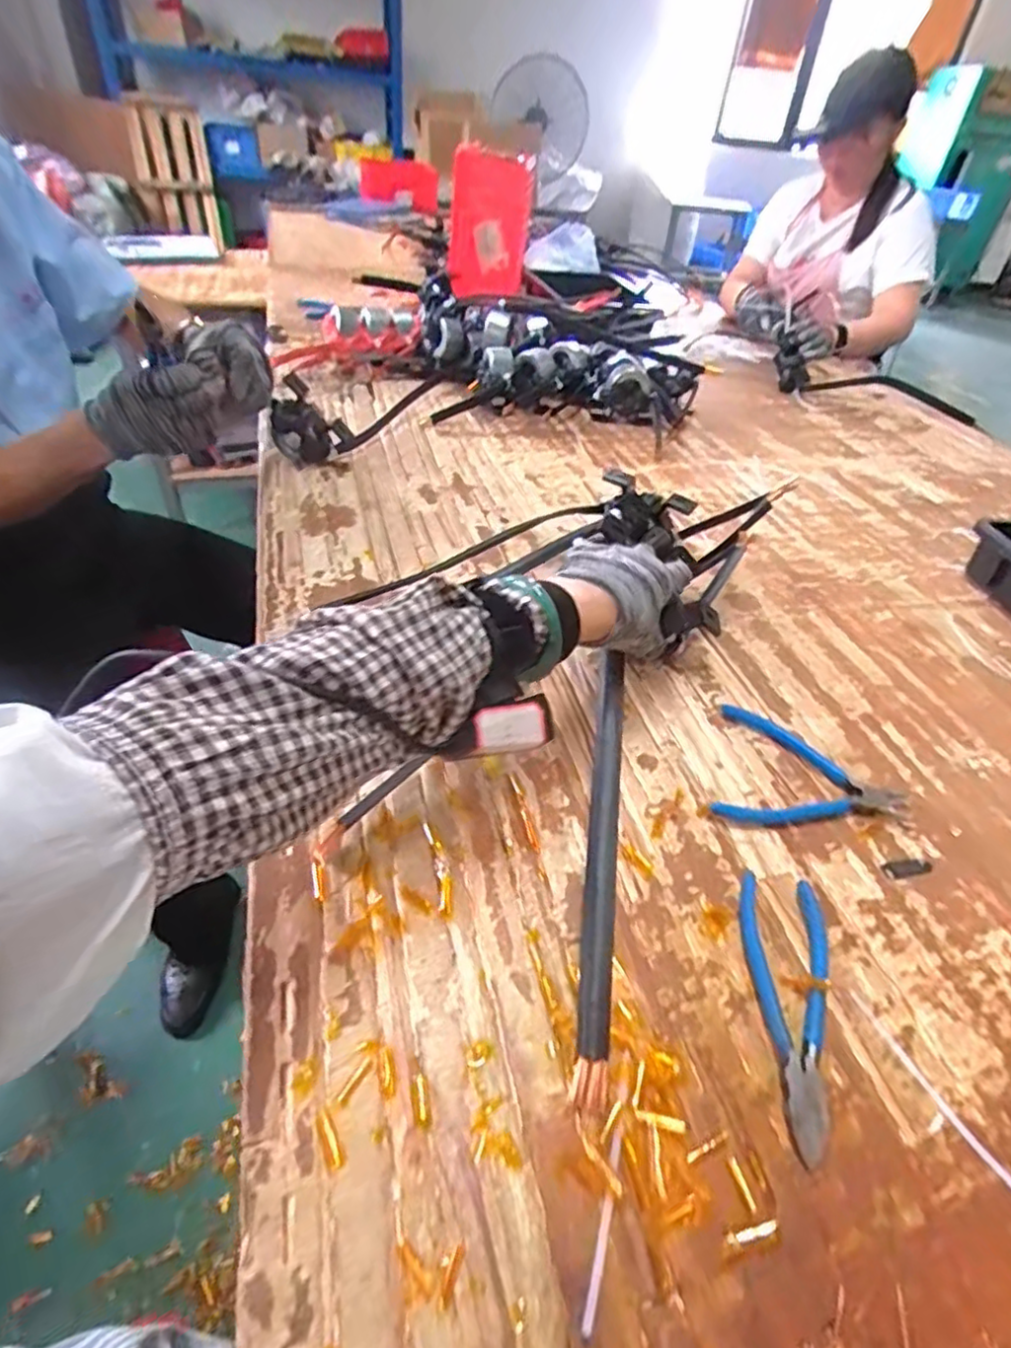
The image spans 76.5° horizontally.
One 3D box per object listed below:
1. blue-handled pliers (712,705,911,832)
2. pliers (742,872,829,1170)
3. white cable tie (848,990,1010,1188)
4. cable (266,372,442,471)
[{"bbox_3d":[0.231,0.079,0.489,0.135,0.008,0.118,15,44,10],"label":"blue-handled pliers"},{"bbox_3d":[0.165,0.185,0.369,0.047,0.011,0.154,12,43,7],"label":"pliers"},{"bbox_3d":[0.226,0.221,0.339,0.008,0.004,0.110,-17,47,-23],"label":"white cable tie"},{"bbox_3d":[-0.187,-0.405,0.909,0.064,0.104,0.366,21,45,16],"label":"cable"}]

